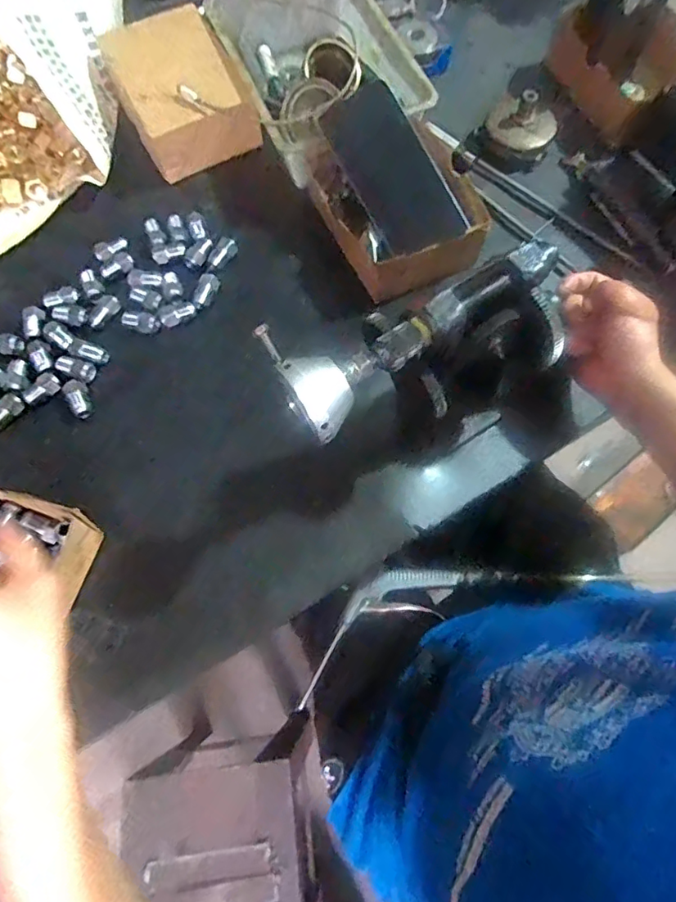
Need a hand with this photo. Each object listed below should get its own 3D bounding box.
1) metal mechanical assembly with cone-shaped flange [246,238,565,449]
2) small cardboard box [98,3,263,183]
[{"bbox_3d":[0.059,-0.060,0.344,0.204,0.077,0.076,-22,74,-14],"label":"metal mechanical assembly with cone-shaped flange"},{"bbox_3d":[-0.171,-0.385,0.568,0.119,0.054,0.188,-24,71,-9],"label":"small cardboard box"}]

